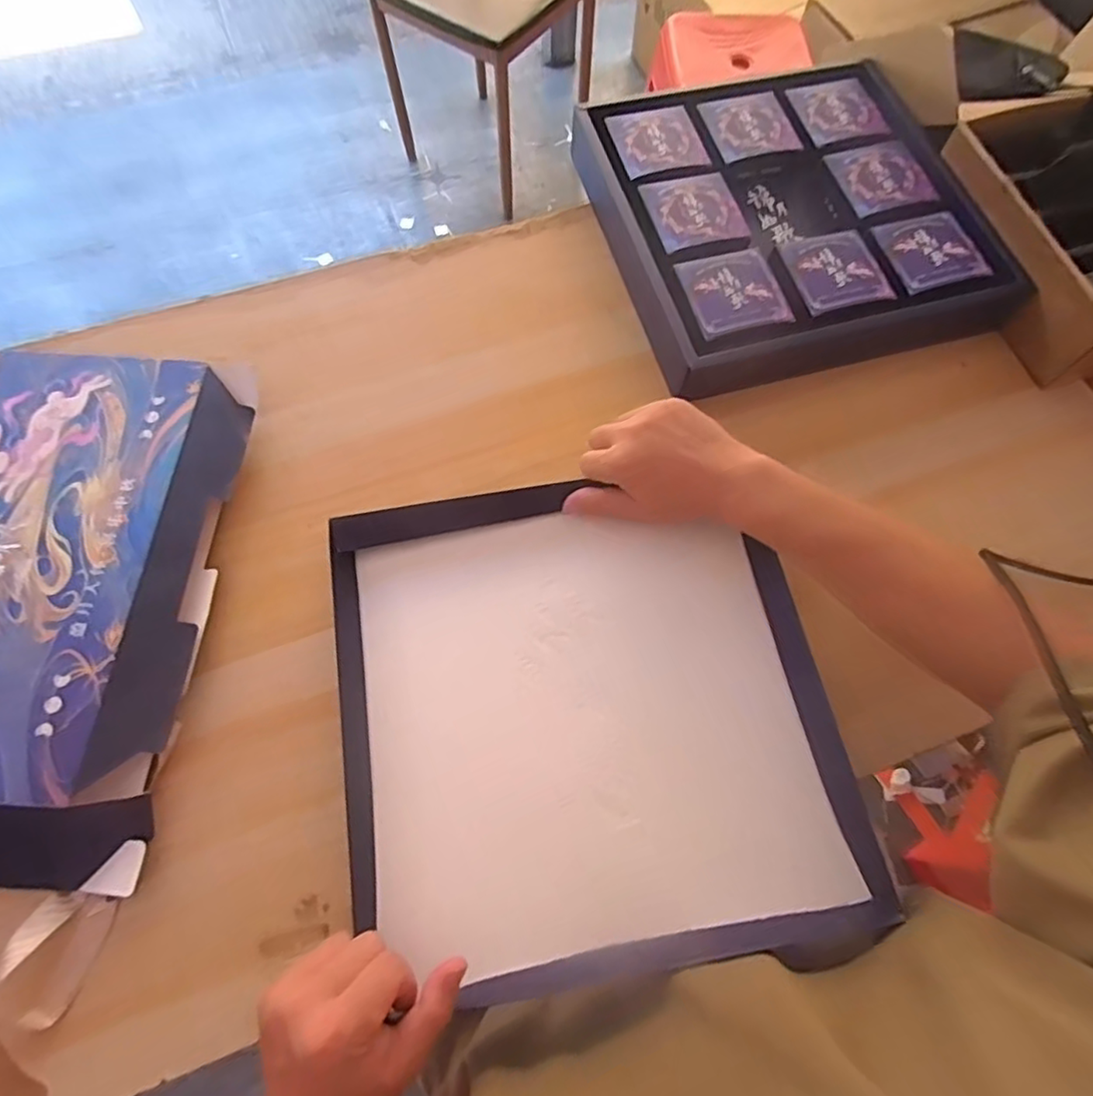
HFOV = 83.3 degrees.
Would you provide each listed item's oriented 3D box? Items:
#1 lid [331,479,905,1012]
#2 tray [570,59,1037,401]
[{"bbox_3d":[0.026,0.109,0.448,0.336,0.030,0.343,-9,69,-5],"label":"lid"},{"bbox_3d":[0.235,-0.326,0.611,0.344,0.054,0.361,-14,70,-7],"label":"tray"}]

